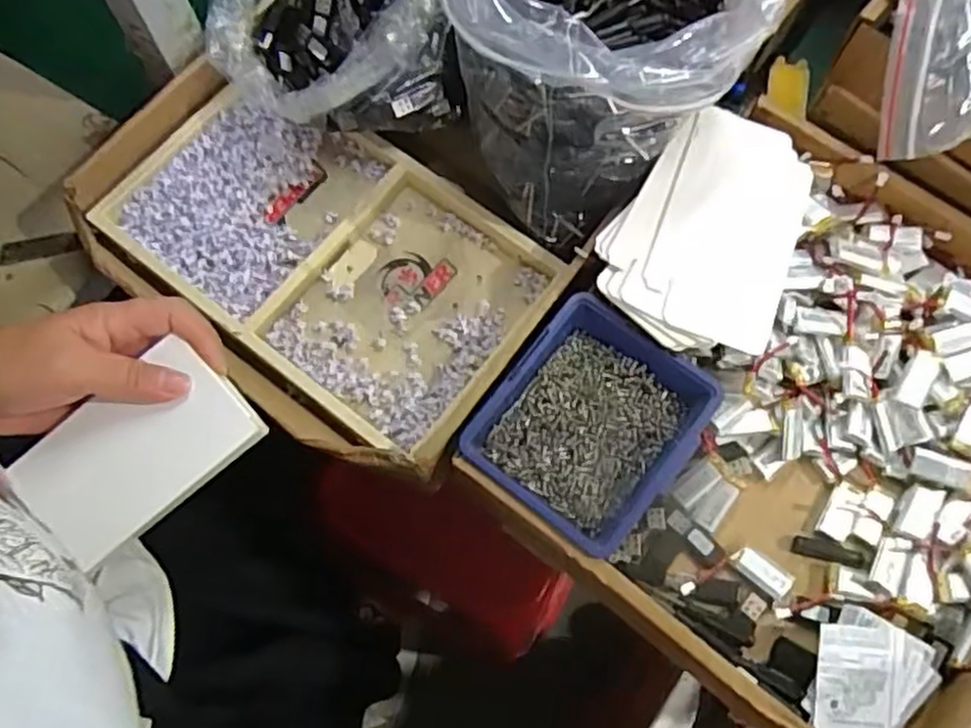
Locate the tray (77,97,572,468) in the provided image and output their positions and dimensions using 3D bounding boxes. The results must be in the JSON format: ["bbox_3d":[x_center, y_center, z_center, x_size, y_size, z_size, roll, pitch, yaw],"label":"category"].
[{"bbox_3d":[-0.124,-0.085,0.569,0.340,0.041,0.206,34,75,11],"label":"tray"}]

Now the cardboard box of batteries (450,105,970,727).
[{"bbox_3d":[0.219,0.034,0.503,0.350,0.085,0.375,36,75,12],"label":"cardboard box of batteries"}]

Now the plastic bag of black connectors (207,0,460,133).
[{"bbox_3d":[-0.127,-0.284,0.569,0.182,0.102,0.199,-13,71,-4],"label":"plastic bag of black connectors"}]

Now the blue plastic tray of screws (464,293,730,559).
[{"bbox_3d":[0.070,0.044,0.506,0.127,0.048,0.141,36,75,12],"label":"blue plastic tray of screws"}]

